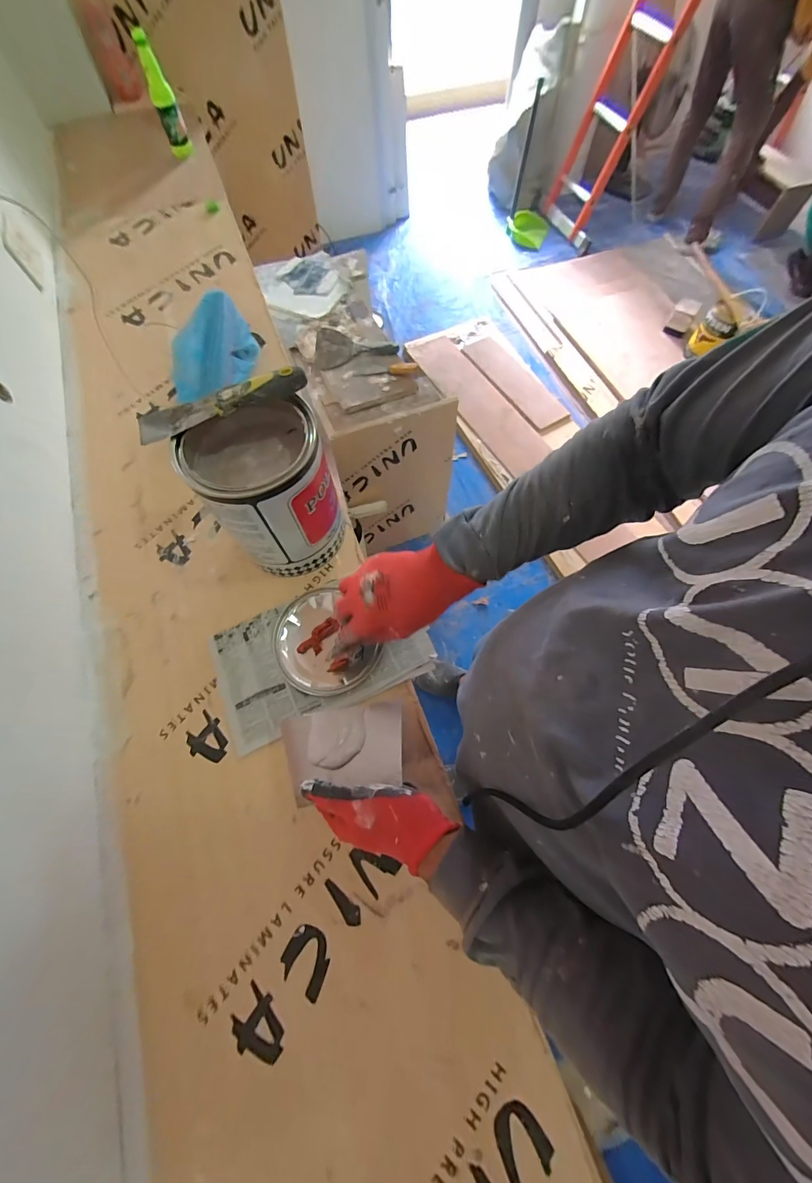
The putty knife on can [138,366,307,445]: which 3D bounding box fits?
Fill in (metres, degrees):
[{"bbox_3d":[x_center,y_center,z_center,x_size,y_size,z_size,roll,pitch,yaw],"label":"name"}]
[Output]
[{"bbox_3d":[-0.211,-0.216,0.443,0.195,0.029,0.045,-15,69,-6],"label":"putty knife on can"}]

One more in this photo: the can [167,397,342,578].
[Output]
[{"bbox_3d":[-0.175,-0.135,0.527,0.150,0.203,0.155,-1,69,2],"label":"can"}]

